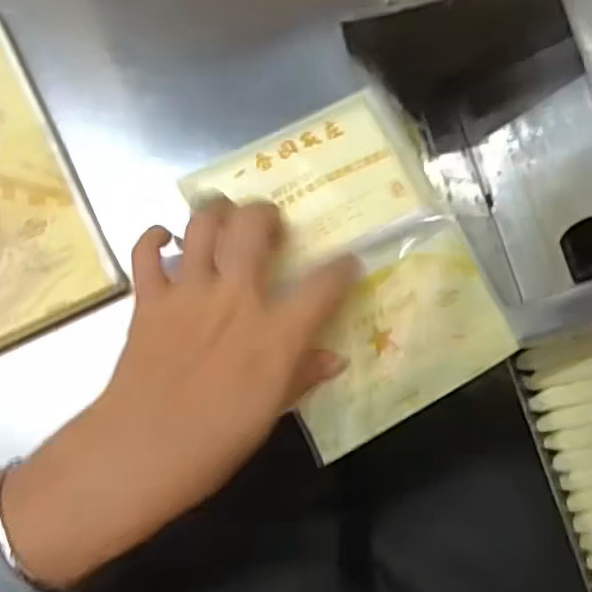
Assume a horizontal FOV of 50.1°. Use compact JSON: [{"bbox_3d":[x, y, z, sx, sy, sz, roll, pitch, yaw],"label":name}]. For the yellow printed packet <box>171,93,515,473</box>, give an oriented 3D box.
[{"bbox_3d":[0.030,-0.016,0.319,0.116,0.016,0.159,-27,86,-8],"label":"yellow printed packet"}]

